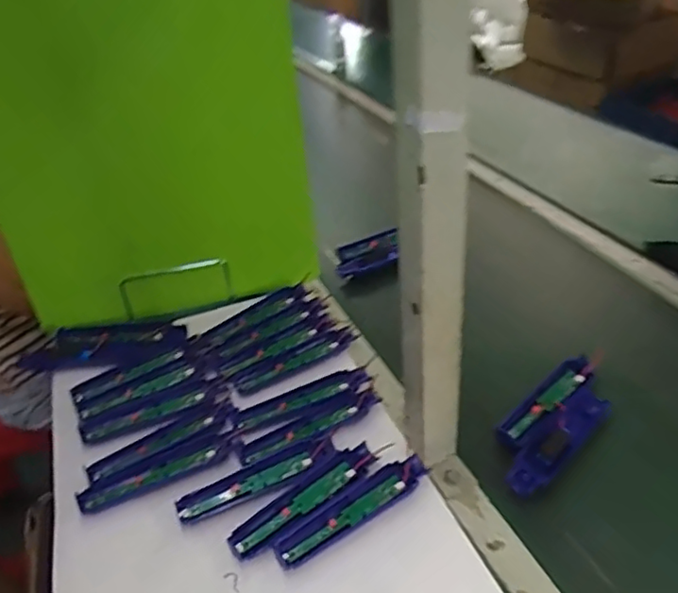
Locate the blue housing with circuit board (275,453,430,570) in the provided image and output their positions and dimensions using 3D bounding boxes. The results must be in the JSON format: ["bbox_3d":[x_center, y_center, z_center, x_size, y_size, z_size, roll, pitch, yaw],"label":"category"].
[{"bbox_3d":[0.015,0.203,0.591,0.164,0.015,0.038,-25,39,-25],"label":"blue housing with circuit board"}]

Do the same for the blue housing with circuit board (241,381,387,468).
[{"bbox_3d":[-0.028,0.143,0.678,0.165,0.014,0.040,-24,38,-23],"label":"blue housing with circuit board"}]

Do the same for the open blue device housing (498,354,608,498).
[{"bbox_3d":[0.236,0.139,0.681,0.191,0.028,0.077,-31,42,-32],"label":"open blue device housing"}]

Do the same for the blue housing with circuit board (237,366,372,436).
[{"bbox_3d":[-0.042,0.118,0.710,0.159,0.015,0.047,-19,37,-18],"label":"blue housing with circuit board"}]

